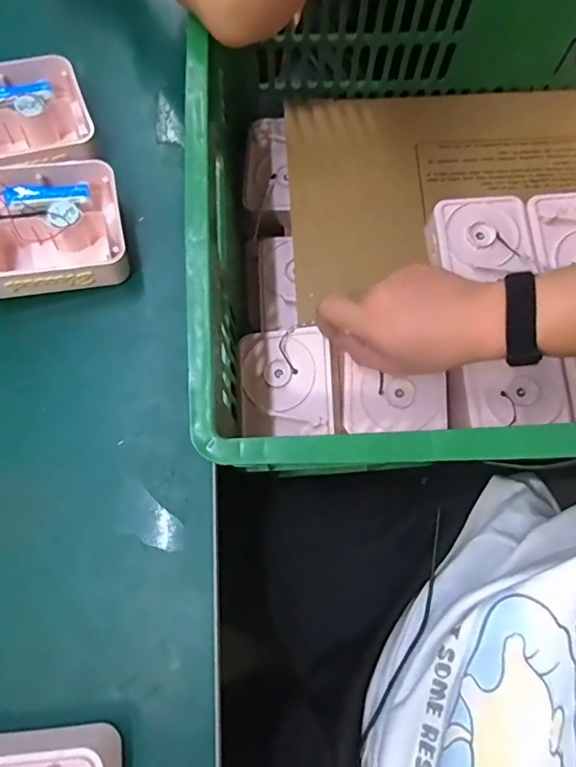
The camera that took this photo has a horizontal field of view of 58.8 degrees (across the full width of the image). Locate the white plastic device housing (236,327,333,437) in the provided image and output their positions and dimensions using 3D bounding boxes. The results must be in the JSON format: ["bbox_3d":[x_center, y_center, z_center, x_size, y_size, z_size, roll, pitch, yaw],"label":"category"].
[{"bbox_3d":[-0.003,-0.001,0.504,0.086,0.023,0.108,-4,76,-1],"label":"white plastic device housing"}]

